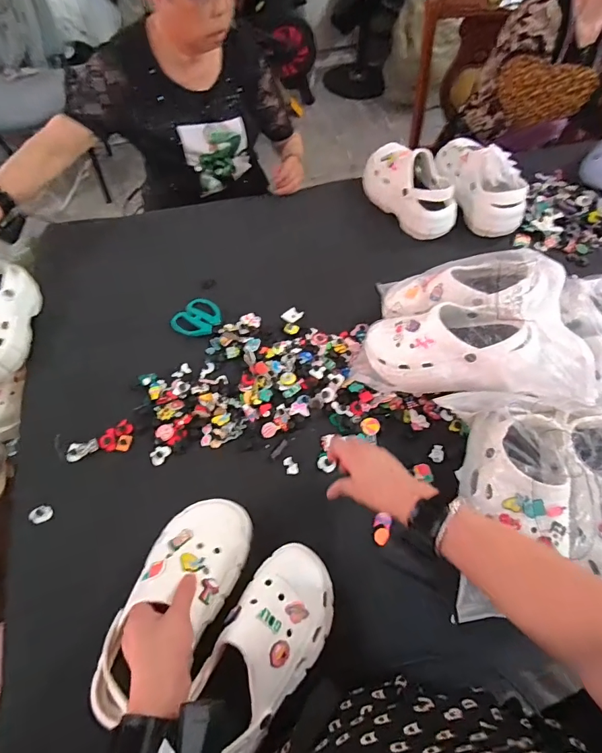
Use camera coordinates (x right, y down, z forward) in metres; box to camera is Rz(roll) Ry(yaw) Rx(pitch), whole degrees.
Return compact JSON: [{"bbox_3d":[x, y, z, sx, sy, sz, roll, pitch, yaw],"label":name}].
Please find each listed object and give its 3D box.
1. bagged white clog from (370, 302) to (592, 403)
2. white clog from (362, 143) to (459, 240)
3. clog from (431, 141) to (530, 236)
[{"bbox_3d":[0.252,-0.044,0.631,0.319,0.108,0.115,8,57,28],"label":"bagged white clog"},{"bbox_3d":[0.232,-0.415,0.915,0.094,0.109,0.253,-27,63,-16],"label":"white clog"},{"bbox_3d":[0.395,-0.426,0.897,0.109,0.121,0.260,-9,60,-6],"label":"clog"}]

